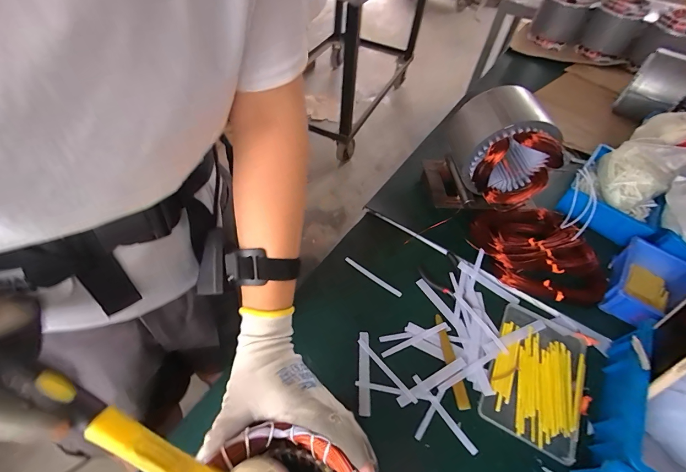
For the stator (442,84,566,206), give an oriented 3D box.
[{"bbox_3d":[0.273,-0.149,0.580,0.143,0.161,0.141,3,53,-2],"label":"stator"}]

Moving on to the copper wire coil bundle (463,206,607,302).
[{"bbox_3d":[0.330,0.025,0.563,0.179,0.046,0.215,-33,61,-25],"label":"copper wire coil bundle"}]

